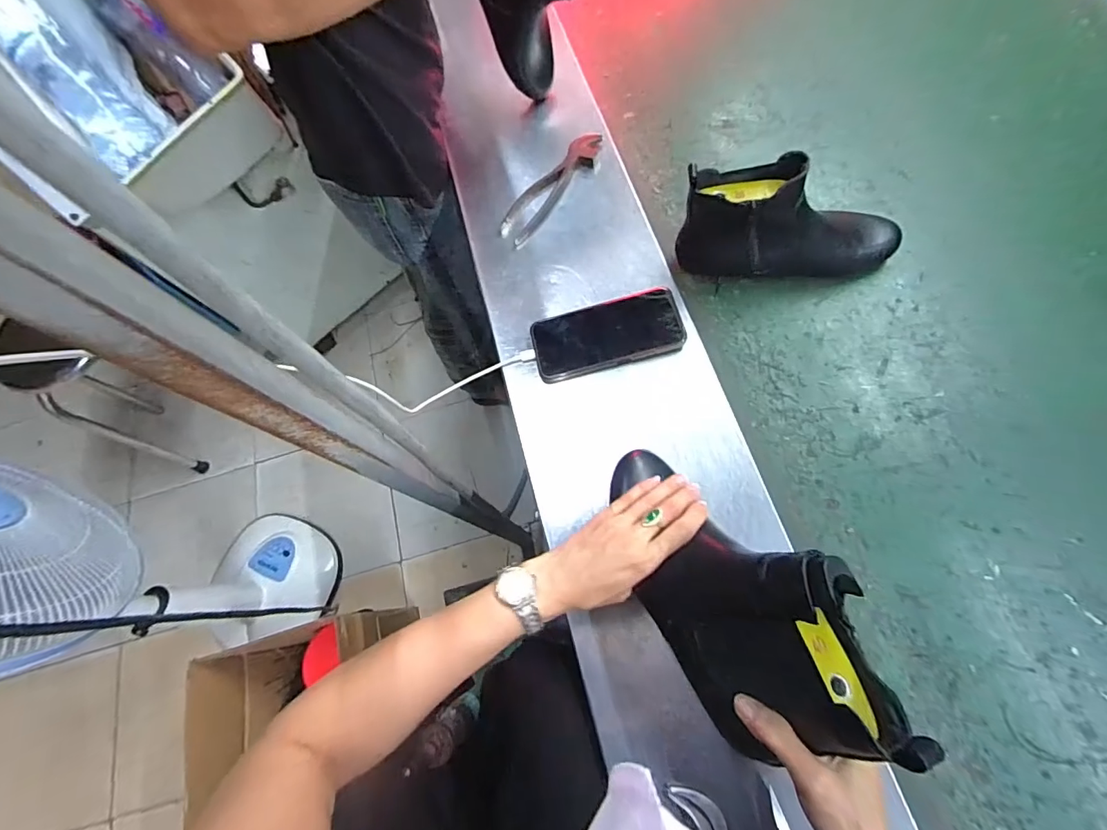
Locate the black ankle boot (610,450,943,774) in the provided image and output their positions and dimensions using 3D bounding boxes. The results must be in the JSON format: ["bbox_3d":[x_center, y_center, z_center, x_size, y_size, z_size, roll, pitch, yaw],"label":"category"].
[{"bbox_3d":[0.134,0.137,0.373,0.111,0.144,0.229,-29,71,-7],"label":"black ankle boot"}]

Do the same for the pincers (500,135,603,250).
[{"bbox_3d":[-0.003,-0.313,0.653,0.057,0.027,0.196,38,77,16],"label":"pincers"}]

